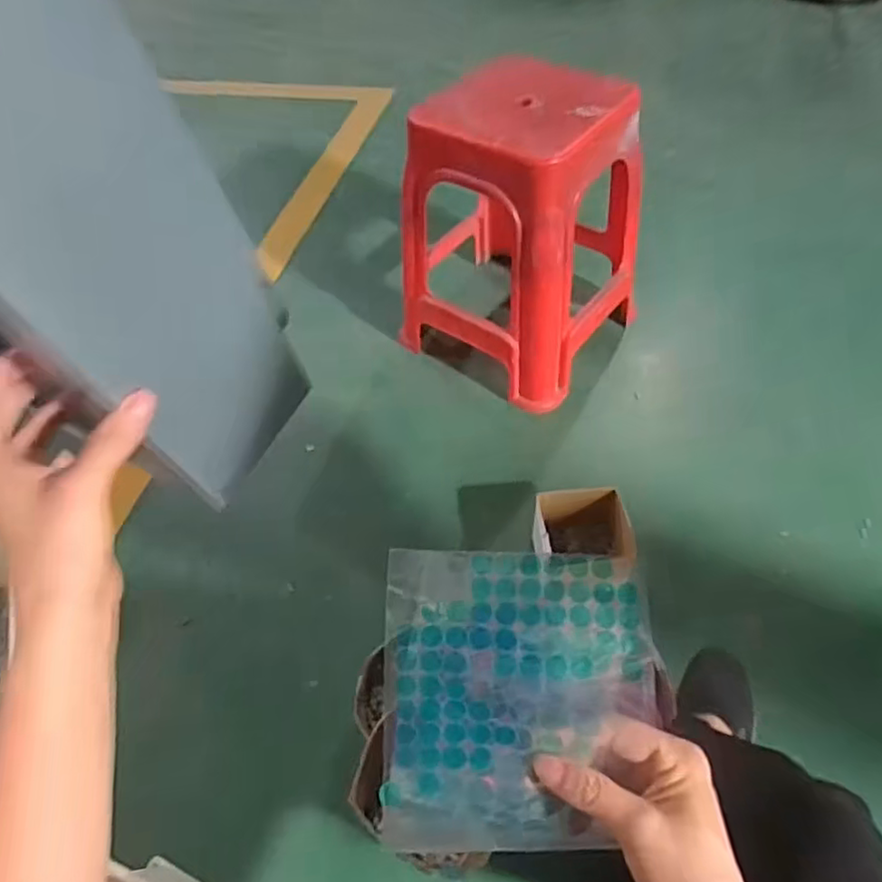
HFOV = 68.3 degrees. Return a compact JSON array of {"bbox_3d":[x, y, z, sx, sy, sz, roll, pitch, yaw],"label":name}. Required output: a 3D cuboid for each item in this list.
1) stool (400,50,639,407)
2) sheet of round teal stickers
[{"bbox_3d":[0.156,-0.392,1.211,0.351,0.464,0.364,30,61,26],"label":"stool"},{"bbox_3d":[0.043,0.138,0.344,0.141,0.016,0.152,1,87,3],"label":"sheet of round teal stickers"}]

